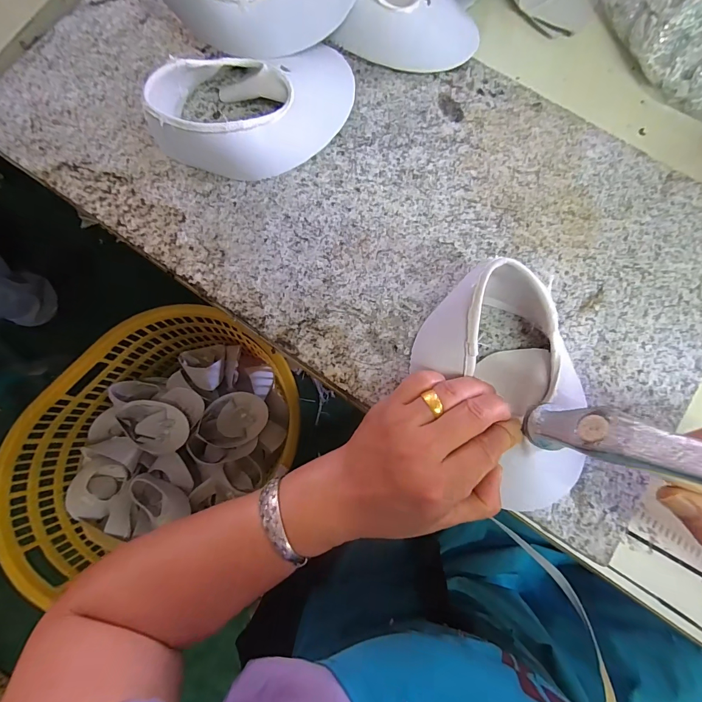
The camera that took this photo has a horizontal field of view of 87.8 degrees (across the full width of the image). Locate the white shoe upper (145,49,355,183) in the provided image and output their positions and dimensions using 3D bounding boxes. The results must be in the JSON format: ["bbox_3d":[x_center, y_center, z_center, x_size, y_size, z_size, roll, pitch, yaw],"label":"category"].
[{"bbox_3d":[-0.071,-0.189,0.275,0.155,0.055,0.092,-13,80,-2],"label":"white shoe upper"}]

